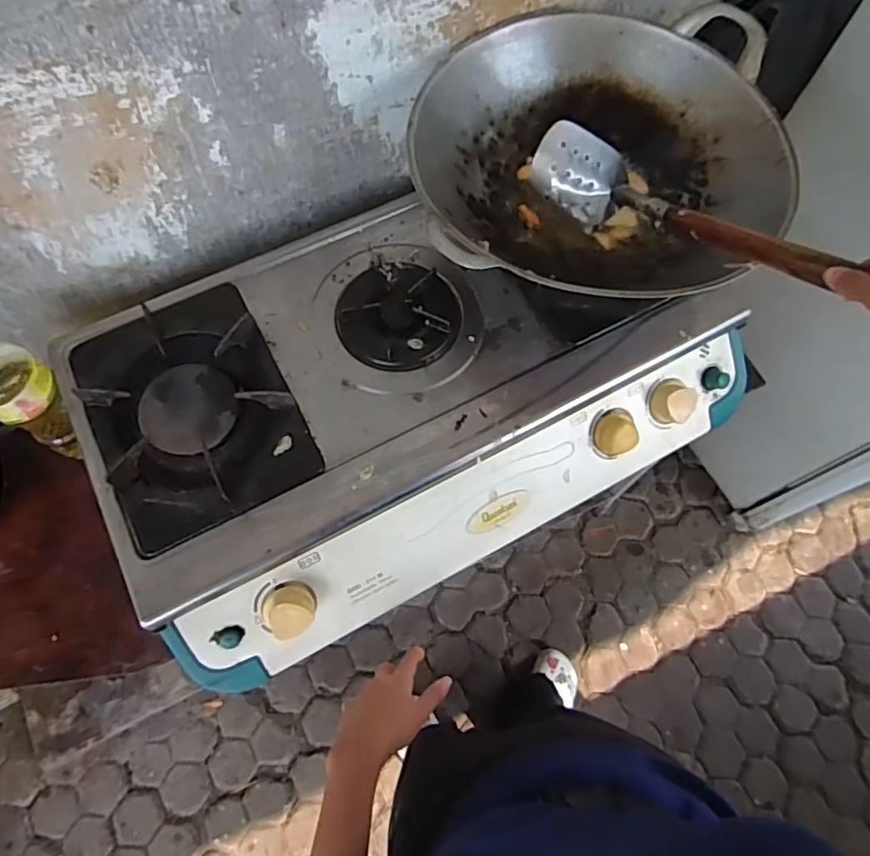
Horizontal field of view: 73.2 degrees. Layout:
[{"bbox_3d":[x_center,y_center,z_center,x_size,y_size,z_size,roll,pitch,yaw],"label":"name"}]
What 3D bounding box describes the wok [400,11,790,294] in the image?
[{"bbox_3d":[0.164,-0.267,0.607,0.361,0.108,0.340,1,68,-1],"label":"wok"}]

